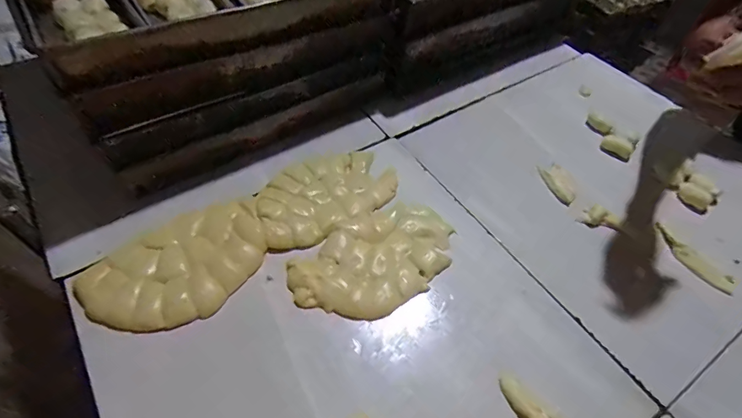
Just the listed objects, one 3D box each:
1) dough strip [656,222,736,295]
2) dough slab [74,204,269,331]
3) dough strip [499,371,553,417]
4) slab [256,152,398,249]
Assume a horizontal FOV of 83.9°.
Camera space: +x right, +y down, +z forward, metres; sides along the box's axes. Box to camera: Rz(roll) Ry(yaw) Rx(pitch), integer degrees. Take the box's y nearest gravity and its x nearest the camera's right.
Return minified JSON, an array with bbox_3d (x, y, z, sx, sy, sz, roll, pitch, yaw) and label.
[{"bbox_3d":[0.435,0.068,0.560,0.032,0.005,0.112,-33,61,-23],"label":"dough strip"},{"bbox_3d":[-0.237,0.070,0.501,0.214,0.026,0.130,-16,56,-13],"label":"dough slab"},{"bbox_3d":[0.168,0.214,0.434,0.025,0.024,0.088,-27,59,-20],"label":"dough strip"},{"bbox_3d":[-0.066,-0.028,0.592,0.206,0.024,0.127,-30,60,-22],"label":"slab"}]

